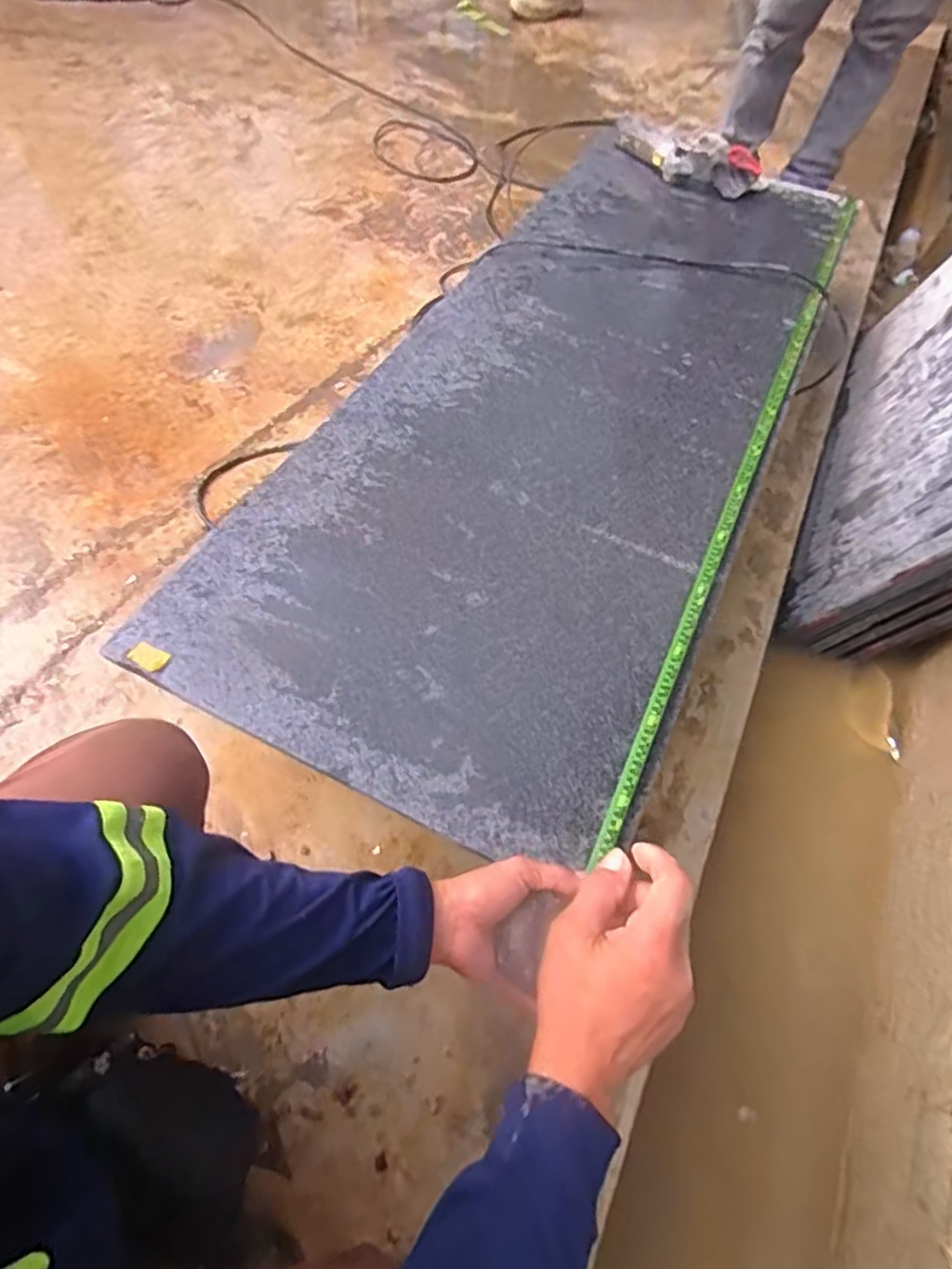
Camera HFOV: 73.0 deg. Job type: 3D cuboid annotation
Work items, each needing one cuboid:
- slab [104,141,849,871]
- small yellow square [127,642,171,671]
[{"bbox_3d":[0.169,-0.382,0.991,0.587,0.022,1.414,25,60,11],"label":"slab"},{"bbox_3d":[-0.358,0.024,0.703,0.042,0.004,0.024,24,60,10],"label":"small yellow square"}]

